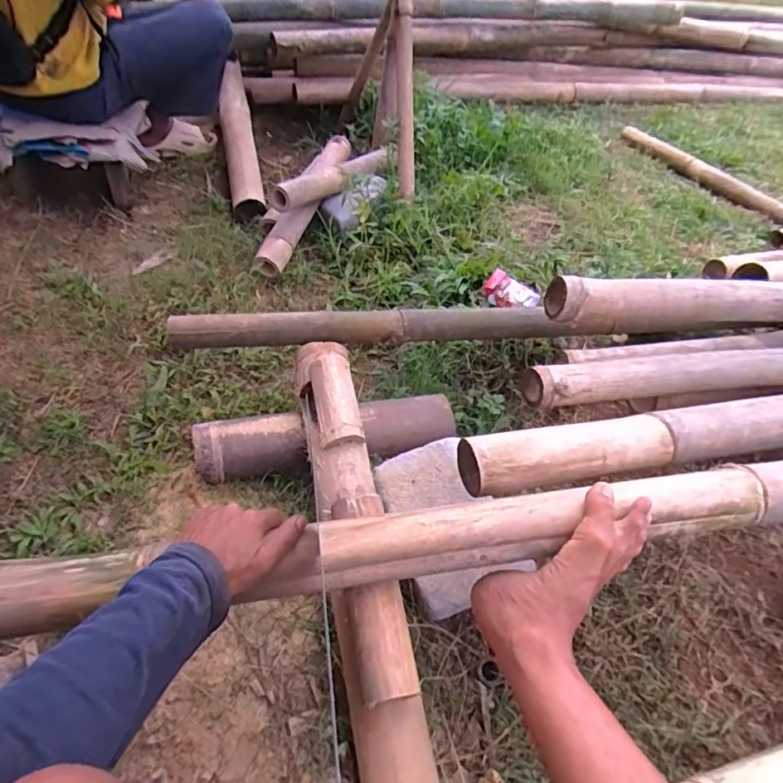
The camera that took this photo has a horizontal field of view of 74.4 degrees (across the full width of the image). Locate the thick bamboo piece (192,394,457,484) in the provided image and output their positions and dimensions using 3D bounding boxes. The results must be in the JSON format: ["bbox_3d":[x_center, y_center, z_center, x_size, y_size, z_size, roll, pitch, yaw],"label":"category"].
[{"bbox_3d":[-0.102,0.079,0.890,0.437,0.089,0.107,-12,51,-14],"label":"thick bamboo piece"}]

